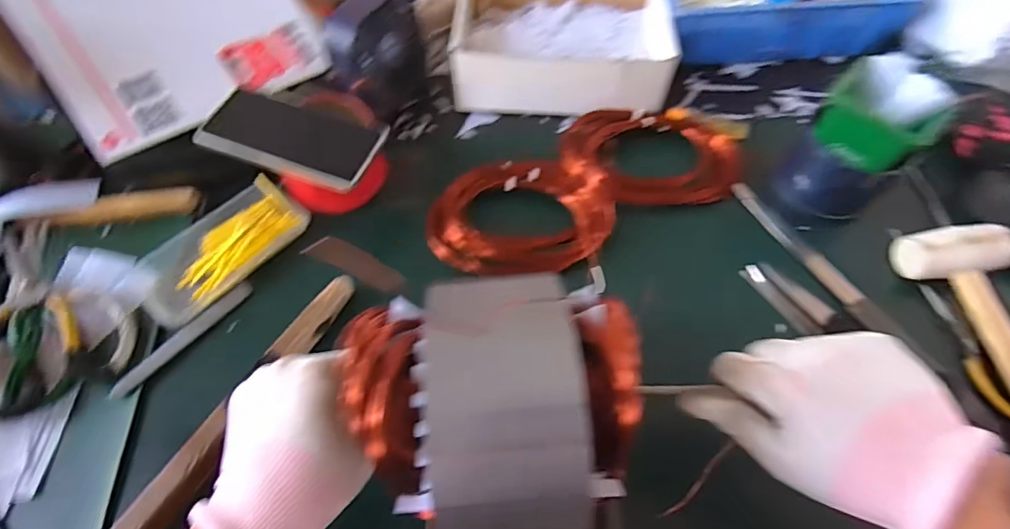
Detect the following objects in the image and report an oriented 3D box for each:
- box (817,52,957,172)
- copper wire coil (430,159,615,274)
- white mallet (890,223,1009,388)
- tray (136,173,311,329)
[{"bbox_3d":[0.338,-0.136,0.445,0.086,0.053,0.089,-38,67,-19],"label":"box"},{"bbox_3d":[0.017,-0.055,0.506,0.184,0.032,0.142,7,60,4],"label":"copper wire coil"},{"bbox_3d":[0.414,0.043,0.419,0.077,0.043,0.170,-3,60,-1],"label":"white mallet"},{"bbox_3d":[-0.273,-0.016,0.476,0.079,0.022,0.161,34,66,18],"label":"tray"}]

